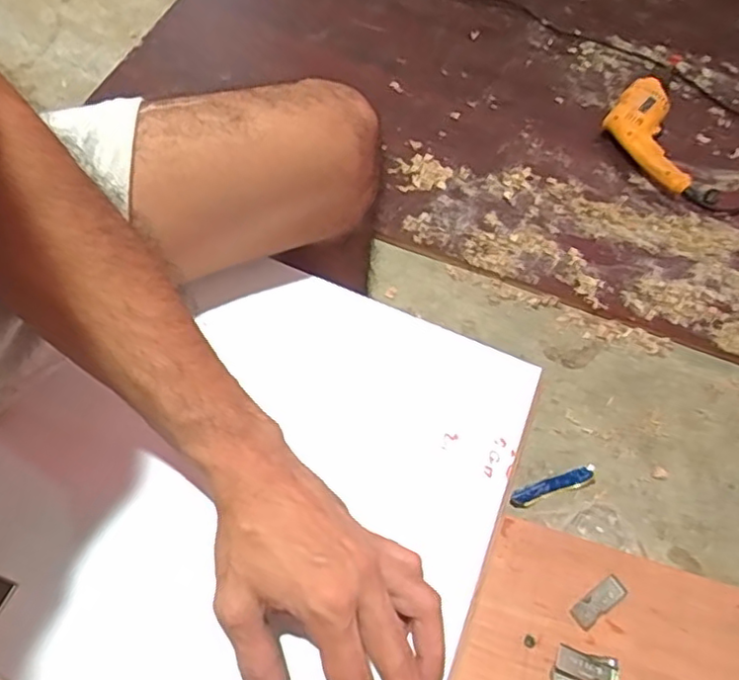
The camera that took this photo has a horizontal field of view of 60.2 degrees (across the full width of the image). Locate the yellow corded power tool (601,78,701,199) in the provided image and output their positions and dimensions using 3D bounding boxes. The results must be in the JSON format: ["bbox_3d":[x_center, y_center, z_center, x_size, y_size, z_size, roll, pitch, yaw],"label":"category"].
[{"bbox_3d":[0.503,-0.370,1.149,0.108,0.070,0.263,-7,61,-13],"label":"yellow corded power tool"}]

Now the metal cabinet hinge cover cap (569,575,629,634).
[{"bbox_3d":[0.150,0.171,0.414,0.039,0.004,0.015,-29,68,-23],"label":"metal cabinet hinge cover cap"}]

